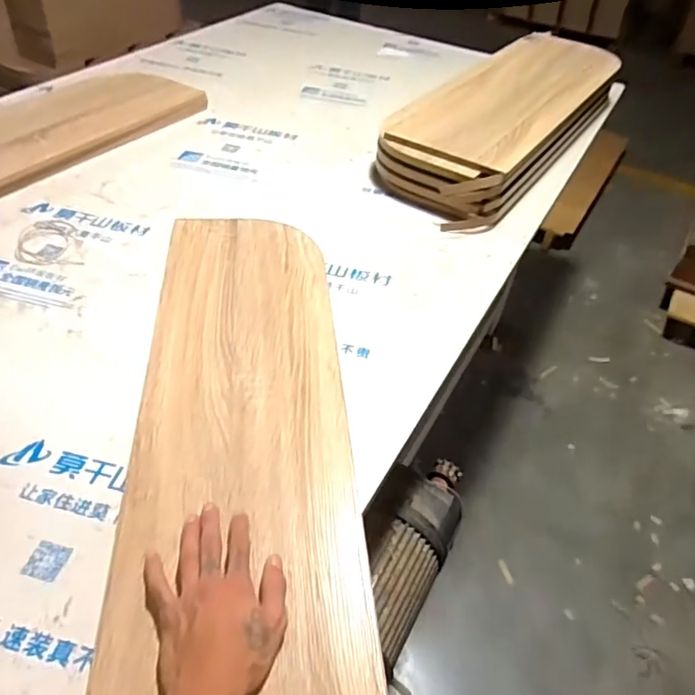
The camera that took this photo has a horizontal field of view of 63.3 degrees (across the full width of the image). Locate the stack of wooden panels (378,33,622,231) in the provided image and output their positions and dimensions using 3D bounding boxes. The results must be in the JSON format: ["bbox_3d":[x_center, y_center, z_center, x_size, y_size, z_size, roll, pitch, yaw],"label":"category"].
[{"bbox_3d":[0.354,-0.493,1.208,0.282,0.135,0.807,30,49,21],"label":"stack of wooden panels"}]

